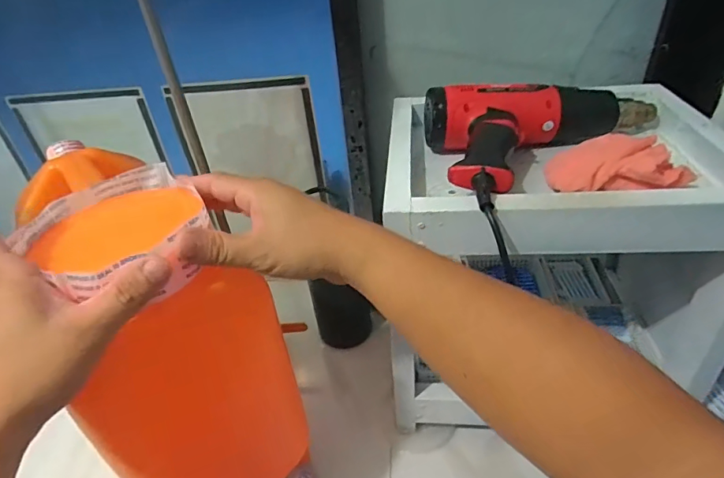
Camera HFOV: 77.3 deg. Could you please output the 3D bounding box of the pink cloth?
[{"bbox_3d":[0.245,-0.071,0.449,0.127,0.051,0.063,9,36,44],"label":"pink cloth"}]

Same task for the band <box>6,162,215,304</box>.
[{"bbox_3d":[-0.175,-0.001,0.330,0.115,0.039,0.121,-31,43,-30],"label":"band"}]

